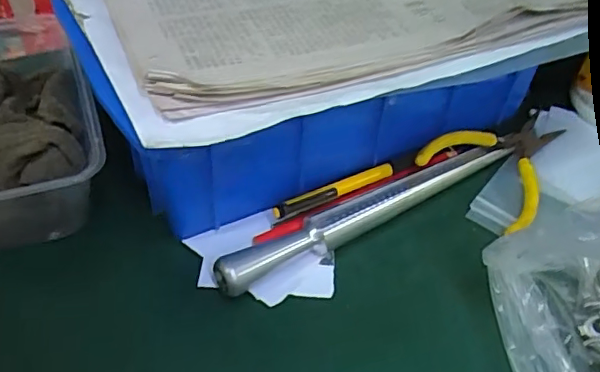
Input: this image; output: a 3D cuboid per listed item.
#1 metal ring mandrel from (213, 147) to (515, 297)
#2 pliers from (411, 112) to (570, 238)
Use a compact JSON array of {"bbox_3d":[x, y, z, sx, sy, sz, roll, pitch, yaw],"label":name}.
[{"bbox_3d":[0.047,0.013,0.354,0.210,0.023,0.019,-24,52,-23],"label":"metal ring mandrel"},{"bbox_3d":[0.128,-0.024,0.388,0.076,0.025,0.109,23,50,19],"label":"pliers"}]

